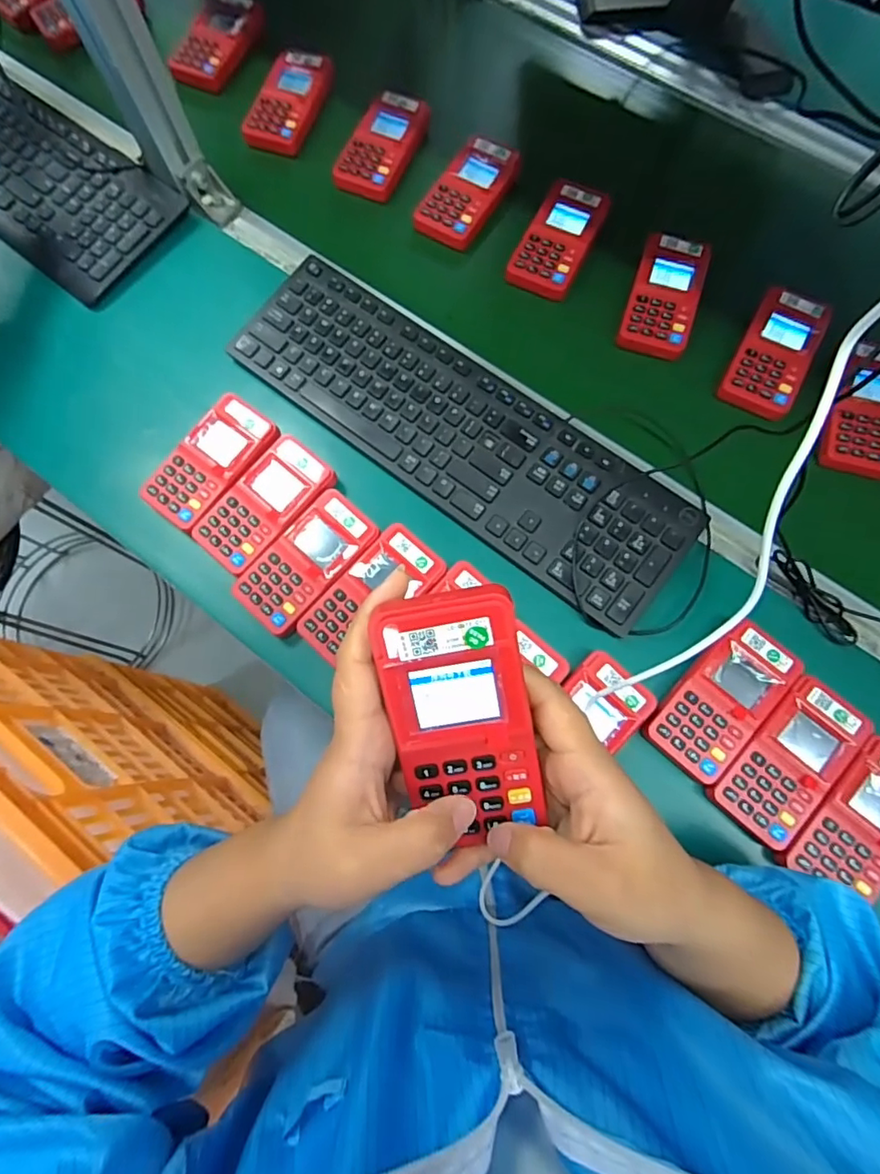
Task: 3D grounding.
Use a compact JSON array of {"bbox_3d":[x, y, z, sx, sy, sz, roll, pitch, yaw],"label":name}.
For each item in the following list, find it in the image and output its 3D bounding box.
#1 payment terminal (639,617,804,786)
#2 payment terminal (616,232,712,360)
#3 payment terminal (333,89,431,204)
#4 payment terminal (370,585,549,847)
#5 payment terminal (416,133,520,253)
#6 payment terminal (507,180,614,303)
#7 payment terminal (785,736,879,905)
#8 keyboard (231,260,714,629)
[{"bbox_3d":[0.212,0.083,0.415,0.063,0.020,0.119,43,80,12],"label":"payment terminal"},{"bbox_3d":[0.216,-0.281,0.535,0.062,0.029,0.121,18,75,7],"label":"payment terminal"},{"bbox_3d":[-0.060,-0.468,0.592,0.065,0.031,0.122,21,76,7],"label":"payment terminal"},{"bbox_3d":[0.010,0.057,0.250,0.059,0.022,0.115,-10,107,6],"label":"payment terminal"},{"bbox_3d":[0.030,-0.396,0.563,0.067,0.029,0.124,29,73,10],"label":"payment terminal"},{"bbox_3d":[0.118,-0.345,0.560,0.066,0.033,0.122,27,78,9],"label":"payment terminal"},{"bbox_3d":[0.304,0.167,0.392,0.061,0.018,0.110,42,80,12],"label":"payment terminal"},{"bbox_3d":[0.016,-0.142,0.489,0.437,0.021,0.131,37,78,11],"label":"keyboard"}]

